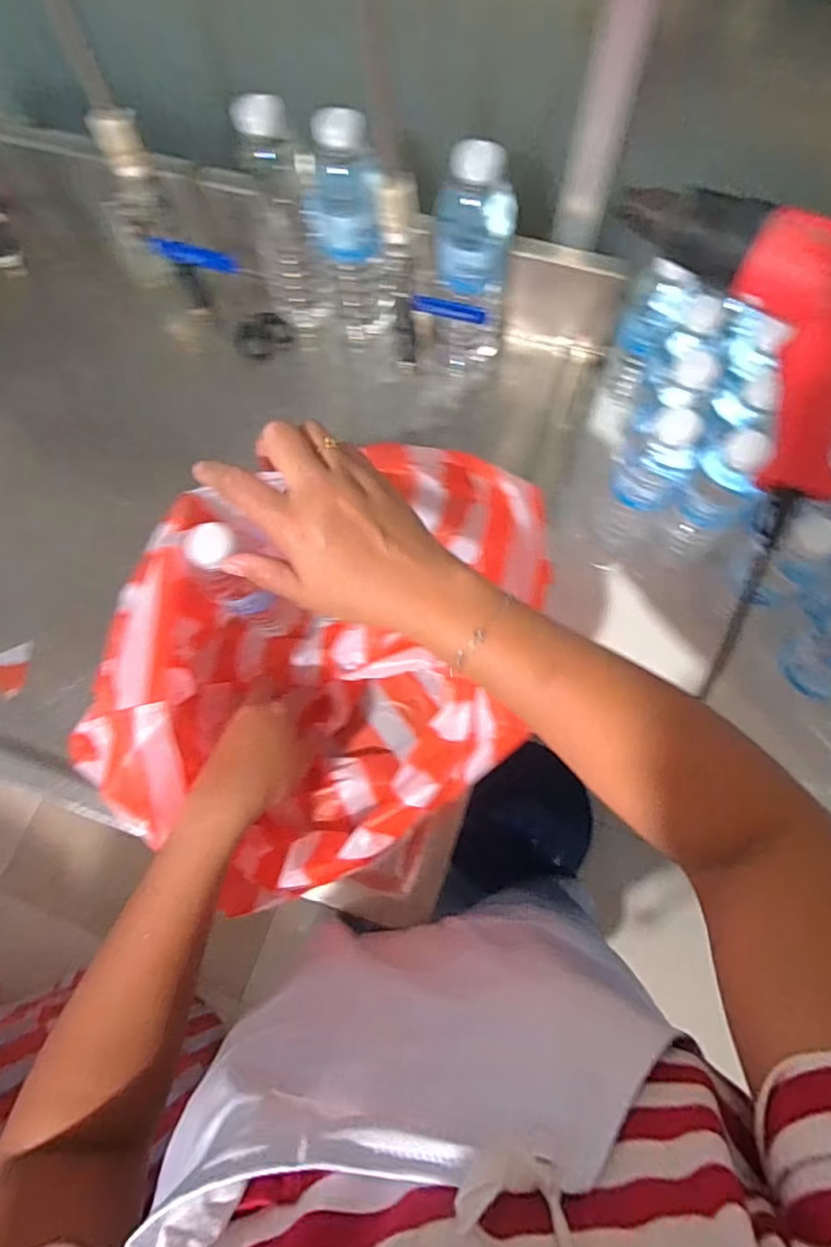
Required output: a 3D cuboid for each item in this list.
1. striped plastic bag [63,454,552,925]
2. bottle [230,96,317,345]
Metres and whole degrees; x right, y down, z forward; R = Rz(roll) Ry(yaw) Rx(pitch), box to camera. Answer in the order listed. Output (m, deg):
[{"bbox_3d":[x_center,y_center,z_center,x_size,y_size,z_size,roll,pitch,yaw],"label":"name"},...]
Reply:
[{"bbox_3d":[-0.068,0.030,0.487,0.346,0.170,0.284,-20,73,-5],"label":"striped plastic bag"},{"bbox_3d":[-0.129,-0.382,0.596,0.059,0.214,0.066,-11,73,-2],"label":"bottle"}]

